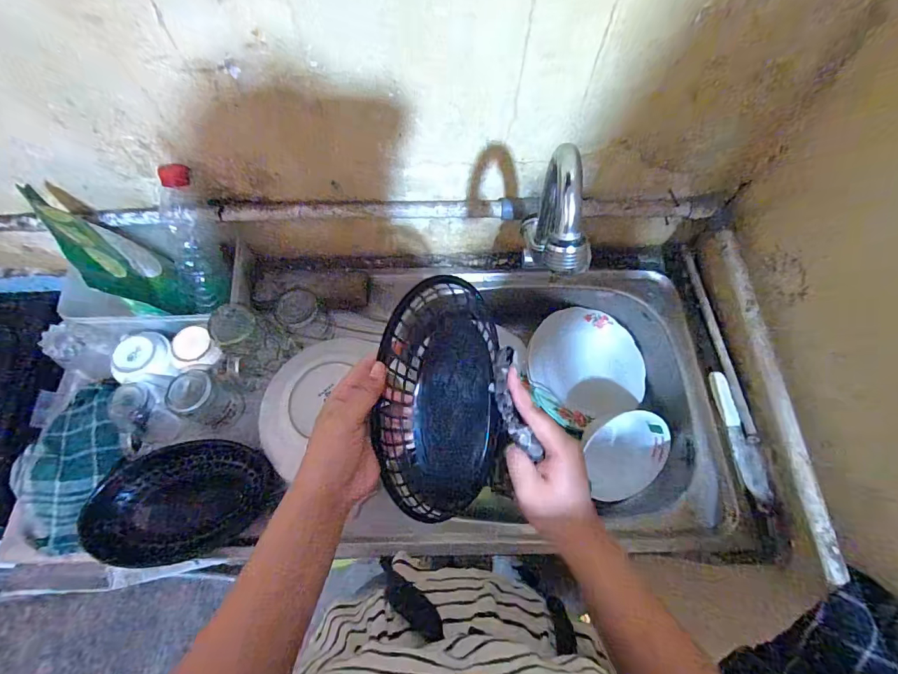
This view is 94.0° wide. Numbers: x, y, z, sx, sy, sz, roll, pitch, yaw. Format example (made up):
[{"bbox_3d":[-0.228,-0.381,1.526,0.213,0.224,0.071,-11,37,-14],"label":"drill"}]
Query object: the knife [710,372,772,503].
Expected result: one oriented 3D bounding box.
[{"bbox_3d":[0.398,0.133,0.574,0.032,0.015,0.170,-8,68,-3],"label":"knife"}]

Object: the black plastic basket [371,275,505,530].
[{"bbox_3d":[-0.011,0.055,0.371,0.102,0.048,0.201,-5,98,-18],"label":"black plastic basket"}]

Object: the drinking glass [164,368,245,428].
[{"bbox_3d":[-0.329,0.086,0.572,0.063,0.075,0.056,24,70,10],"label":"drinking glass"}]

